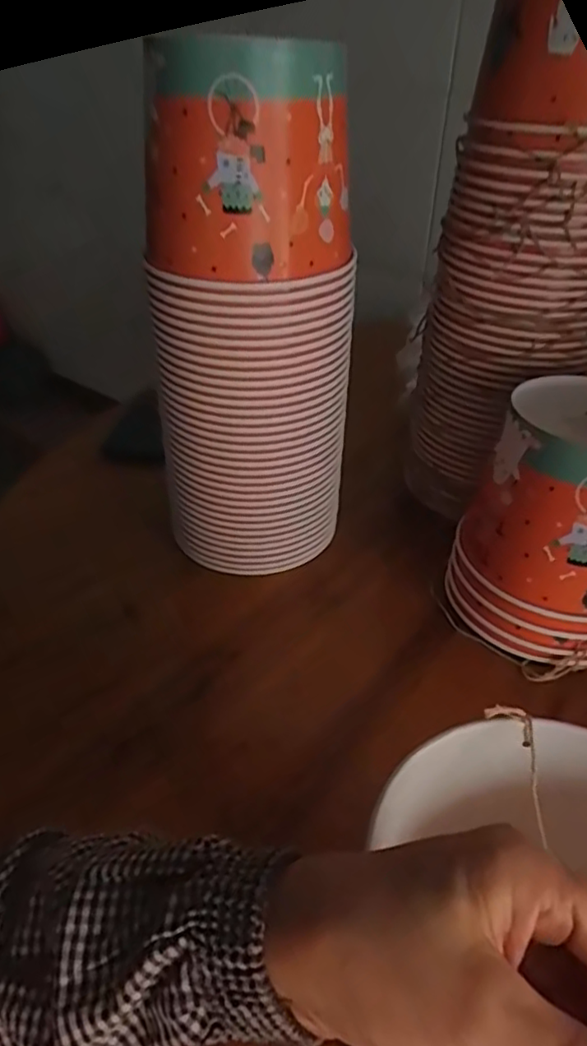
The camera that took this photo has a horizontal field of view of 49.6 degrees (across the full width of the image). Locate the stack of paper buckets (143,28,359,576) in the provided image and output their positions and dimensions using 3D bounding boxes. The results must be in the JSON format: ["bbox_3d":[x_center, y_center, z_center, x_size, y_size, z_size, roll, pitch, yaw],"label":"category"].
[{"bbox_3d":[-0.032,-0.133,0.504,0.138,0.394,0.110,-29,47,-34],"label":"stack of paper buckets"}]

